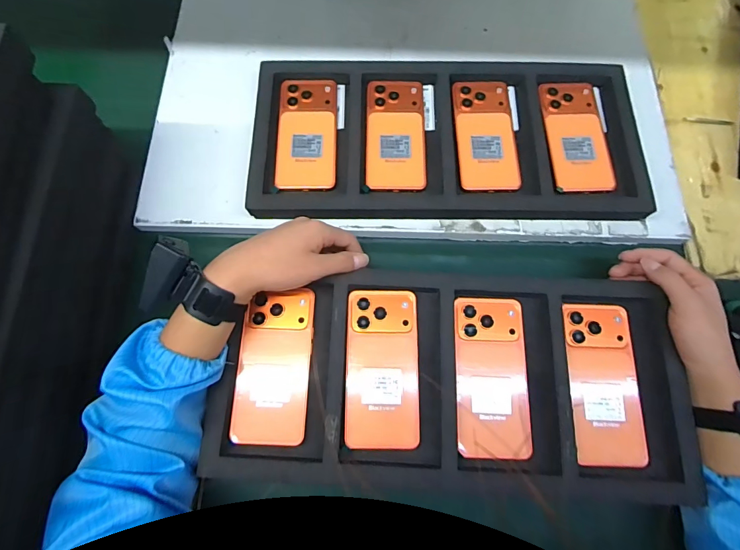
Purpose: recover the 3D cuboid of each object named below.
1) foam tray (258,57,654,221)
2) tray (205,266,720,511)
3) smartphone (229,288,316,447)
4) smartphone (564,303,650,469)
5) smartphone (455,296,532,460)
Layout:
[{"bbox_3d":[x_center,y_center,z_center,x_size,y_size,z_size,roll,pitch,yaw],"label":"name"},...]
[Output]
[{"bbox_3d":[0.098,-0.177,0.492,0.482,0.028,0.220,1,74,0],"label":"foam tray"},{"bbox_3d":[0.081,0.106,0.405,0.460,0.029,0.222,0,70,0],"label":"tray"},{"bbox_3d":[-0.101,0.095,0.412,0.075,0.014,0.159,3,74,1],"label":"smartphone"},{"bbox_3d":[0.245,0.112,0.406,0.070,0.015,0.162,2,74,1],"label":"smartphone"},{"bbox_3d":[0.128,0.104,0.408,0.072,0.014,0.162,2,74,1],"label":"smartphone"}]

